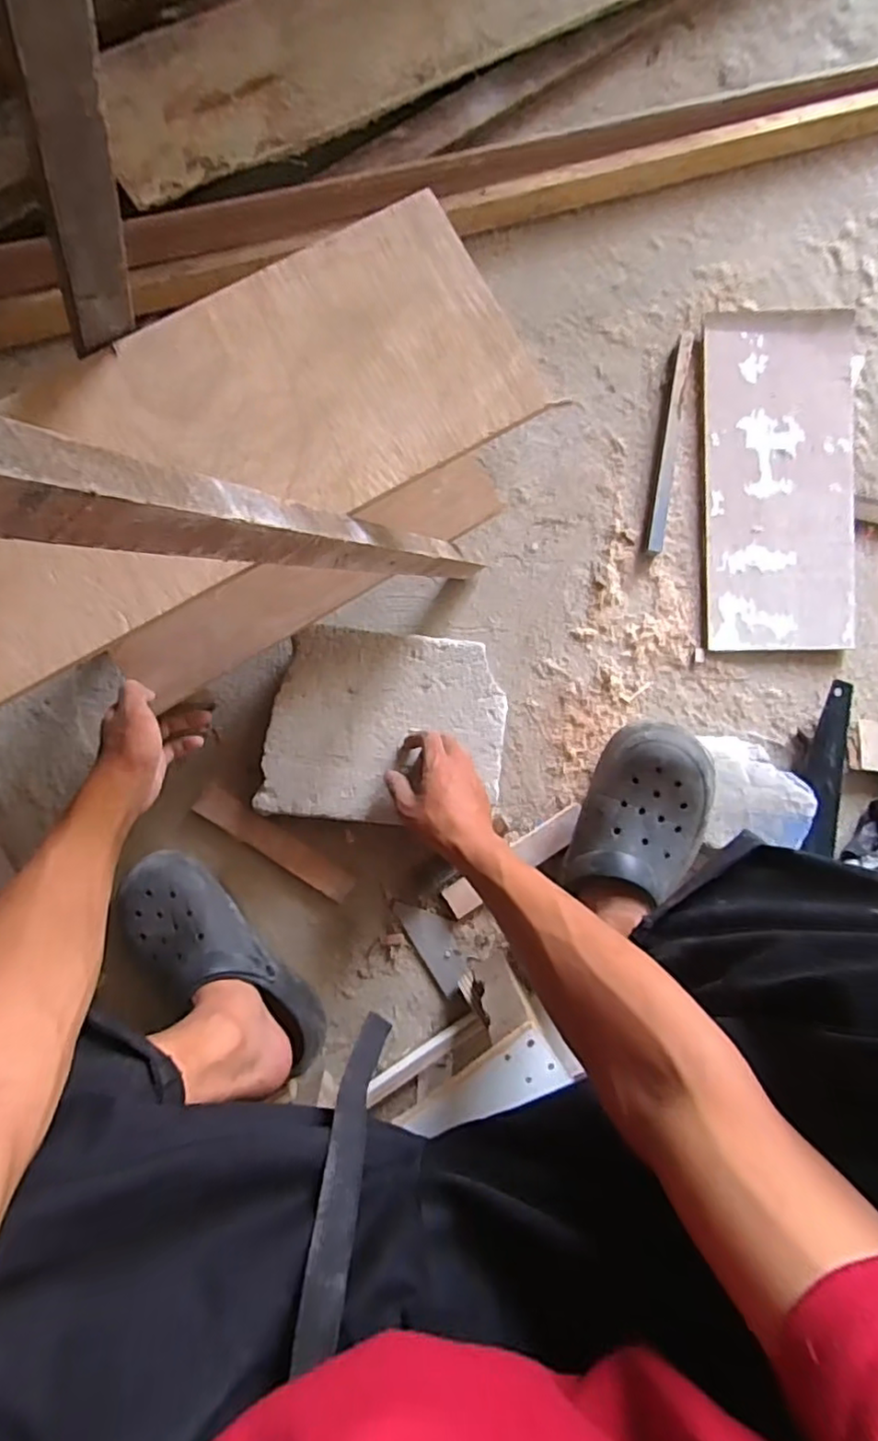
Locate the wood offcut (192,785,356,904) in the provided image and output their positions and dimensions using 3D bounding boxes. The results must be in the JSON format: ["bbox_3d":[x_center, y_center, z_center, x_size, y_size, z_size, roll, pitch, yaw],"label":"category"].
[{"bbox_3d":[-0.182,0.137,0.696,0.194,0.013,0.034,34,86,-1],"label":"wood offcut"}]

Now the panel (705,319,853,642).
[{"bbox_3d":[0.407,-0.283,0.743,0.182,0.025,0.396,0,87,-3],"label":"panel"}]

